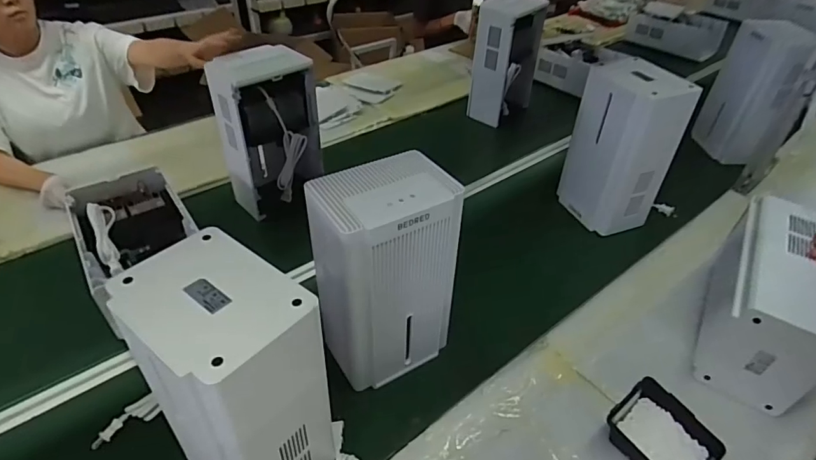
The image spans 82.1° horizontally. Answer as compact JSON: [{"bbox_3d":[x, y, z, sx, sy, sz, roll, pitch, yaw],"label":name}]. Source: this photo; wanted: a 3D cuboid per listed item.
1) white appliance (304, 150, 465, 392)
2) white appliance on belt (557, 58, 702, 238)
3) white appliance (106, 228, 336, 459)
[{"bbox_3d":[-0.035,0.072,0.745,0.189,0.337,0.131,-20,43,-26],"label":"white appliance"},{"bbox_3d":[0.487,-0.182,1.072,0.146,0.349,0.195,-8,39,-12],"label":"white appliance on belt"},{"bbox_3d":[-0.210,0.198,0.581,0.195,0.332,0.149,27,44,29],"label":"white appliance"}]

